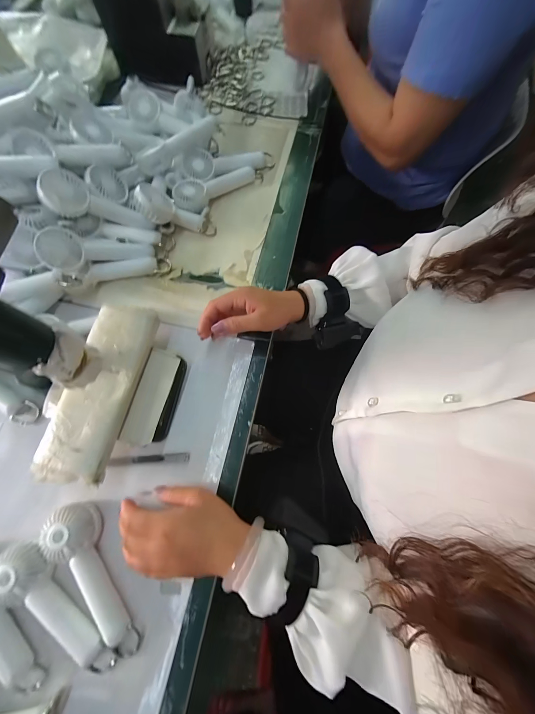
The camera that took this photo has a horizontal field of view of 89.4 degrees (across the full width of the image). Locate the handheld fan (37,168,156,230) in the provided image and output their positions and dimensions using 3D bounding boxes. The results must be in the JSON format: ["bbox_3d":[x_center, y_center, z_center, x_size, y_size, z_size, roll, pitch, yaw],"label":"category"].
[{"bbox_3d":[-0.248,-0.222,0.401,0.141,0.030,0.051,10,67,-37],"label":"handheld fan"}]

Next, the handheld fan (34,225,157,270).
[{"bbox_3d":[-0.250,-0.157,0.402,0.150,0.030,0.056,-6,70,-20],"label":"handheld fan"}]

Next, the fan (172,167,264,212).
[{"bbox_3d":[-0.080,-0.290,0.462,0.158,0.031,0.057,-20,71,-4],"label":"fan"}]

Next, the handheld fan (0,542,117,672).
[{"bbox_3d":[-0.224,0.262,0.284,0.159,0.031,0.048,29,74,12],"label":"handheld fan"}]

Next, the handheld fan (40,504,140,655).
[{"bbox_3d":[-0.193,0.241,0.289,0.056,0.029,0.159,-35,72,-9],"label":"handheld fan"}]

